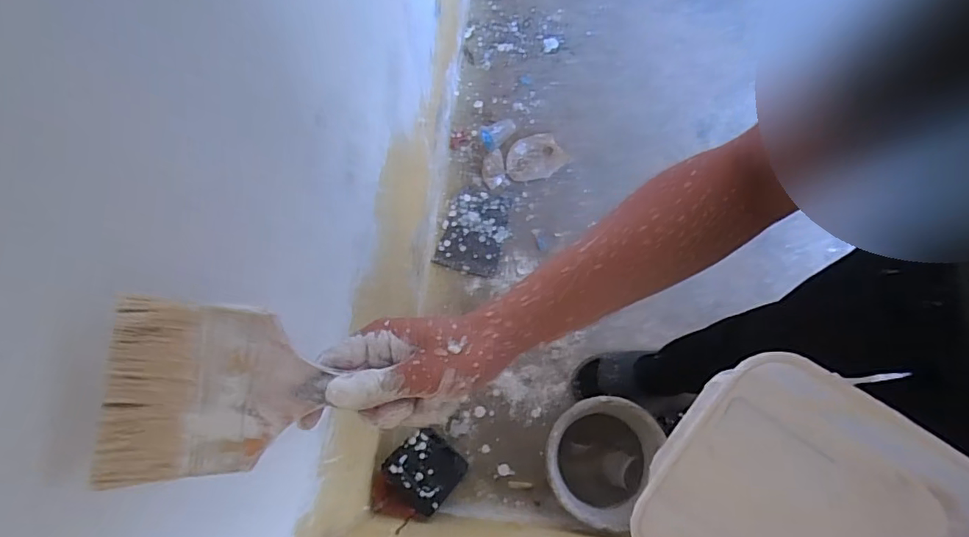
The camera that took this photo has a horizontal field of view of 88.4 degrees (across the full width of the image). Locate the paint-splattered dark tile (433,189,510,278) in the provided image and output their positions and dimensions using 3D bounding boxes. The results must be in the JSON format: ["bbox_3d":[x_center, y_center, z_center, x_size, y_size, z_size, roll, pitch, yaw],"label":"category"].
[{"bbox_3d":[-0.026,-0.100,1.302,0.163,0.012,0.220,16,77,5],"label":"paint-splattered dark tile"}]

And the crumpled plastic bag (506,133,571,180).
[{"bbox_3d":[0.139,-0.301,1.342,0.162,0.020,0.118,-9,73,-2],"label":"crumpled plastic bag"}]

